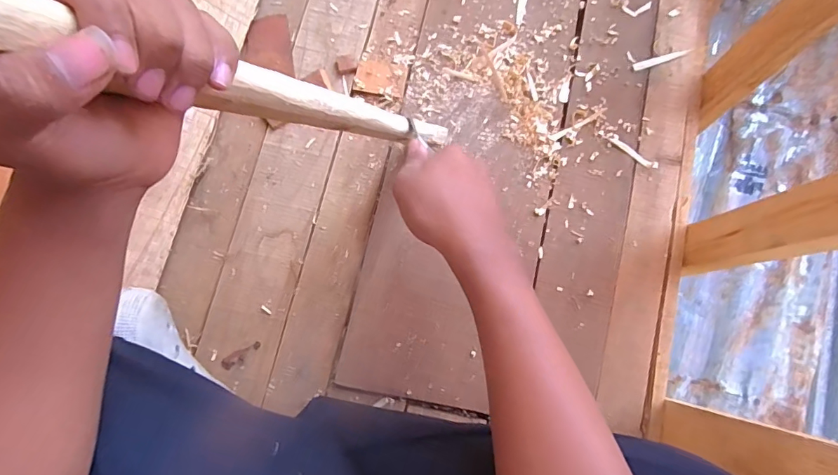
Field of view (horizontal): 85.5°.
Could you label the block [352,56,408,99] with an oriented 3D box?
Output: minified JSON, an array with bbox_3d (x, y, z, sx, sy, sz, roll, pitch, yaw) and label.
[{"bbox_3d":[-0.047,-0.199,0.563,0.063,0.004,0.046,14,79,1],"label":"block"}]

